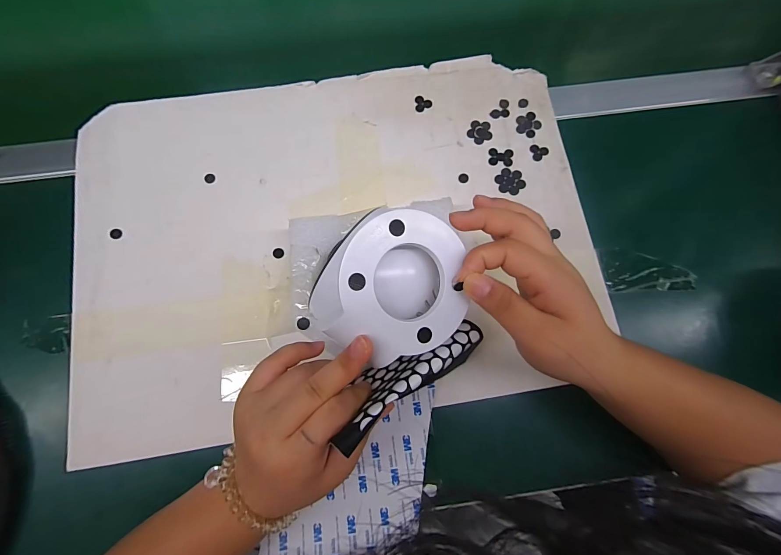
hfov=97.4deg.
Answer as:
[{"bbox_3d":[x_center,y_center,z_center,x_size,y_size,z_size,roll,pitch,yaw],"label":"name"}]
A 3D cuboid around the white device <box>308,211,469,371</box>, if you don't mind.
[{"bbox_3d":[0.002,0.003,0.219,0.085,0.035,0.085,-9,96,-21],"label":"white device"}]

